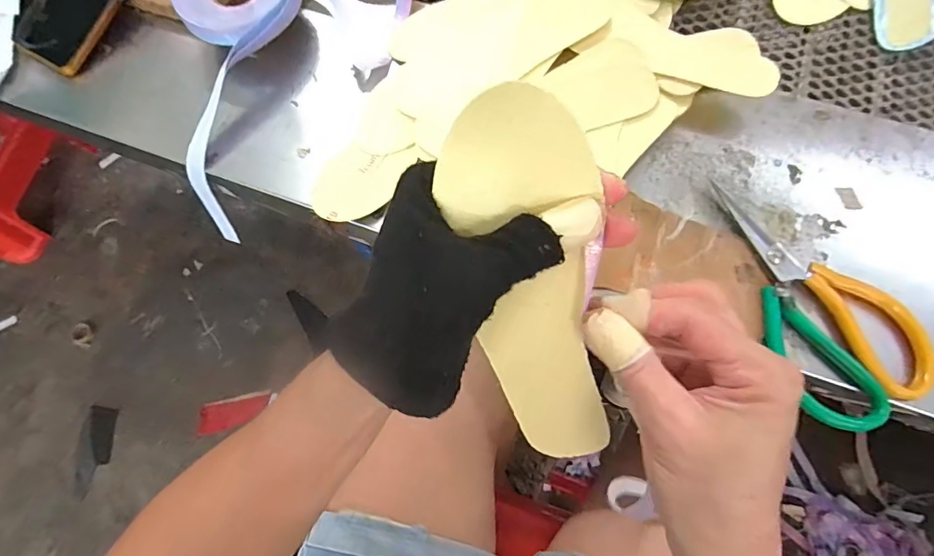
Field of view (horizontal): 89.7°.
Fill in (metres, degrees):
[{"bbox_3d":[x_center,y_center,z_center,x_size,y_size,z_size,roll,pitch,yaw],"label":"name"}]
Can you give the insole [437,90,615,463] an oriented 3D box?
[{"bbox_3d":[0.031,0.016,0.210,0.054,0.190,0.016,-15,31,-4],"label":"insole"}]

